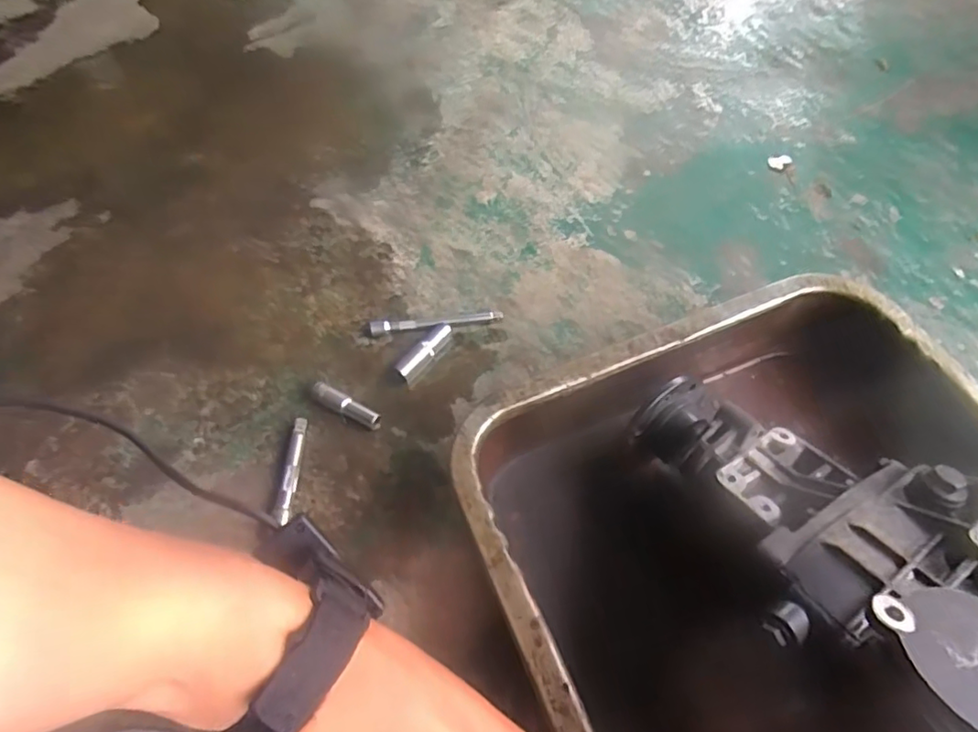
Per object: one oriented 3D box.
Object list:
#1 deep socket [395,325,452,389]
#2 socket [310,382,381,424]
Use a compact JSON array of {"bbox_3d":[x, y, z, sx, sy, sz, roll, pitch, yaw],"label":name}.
[{"bbox_3d":[-0.071,-0.014,0.648,0.021,0.019,0.080,29,65,20],"label":"deep socket"},{"bbox_3d":[-0.151,0.041,0.613,0.078,0.024,0.016,24,63,18],"label":"socket"}]

